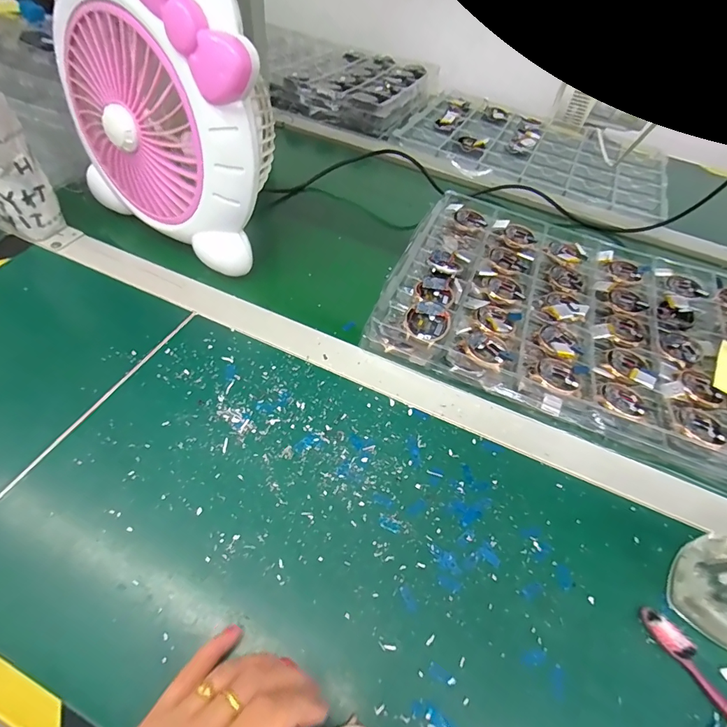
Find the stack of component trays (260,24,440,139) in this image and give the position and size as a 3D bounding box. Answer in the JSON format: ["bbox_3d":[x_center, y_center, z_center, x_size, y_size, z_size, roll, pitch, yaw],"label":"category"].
[{"bbox_3d":[-0.002,-0.545,0.816,0.249,0.042,0.307,23,52,11],"label":"stack of component trays"}]

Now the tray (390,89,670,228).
[{"bbox_3d":[0.302,-0.379,0.746,0.433,0.022,0.316,23,52,10],"label":"tray"}]

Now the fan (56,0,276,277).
[{"bbox_3d":[-0.194,-0.247,0.429,0.246,0.245,0.119,26,53,13],"label":"fan"}]

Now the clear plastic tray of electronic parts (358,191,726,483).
[{"bbox_3d":[0.257,-0.060,0.468,0.432,0.033,0.308,20,53,10],"label":"clear plastic tray of electronic parts"}]

